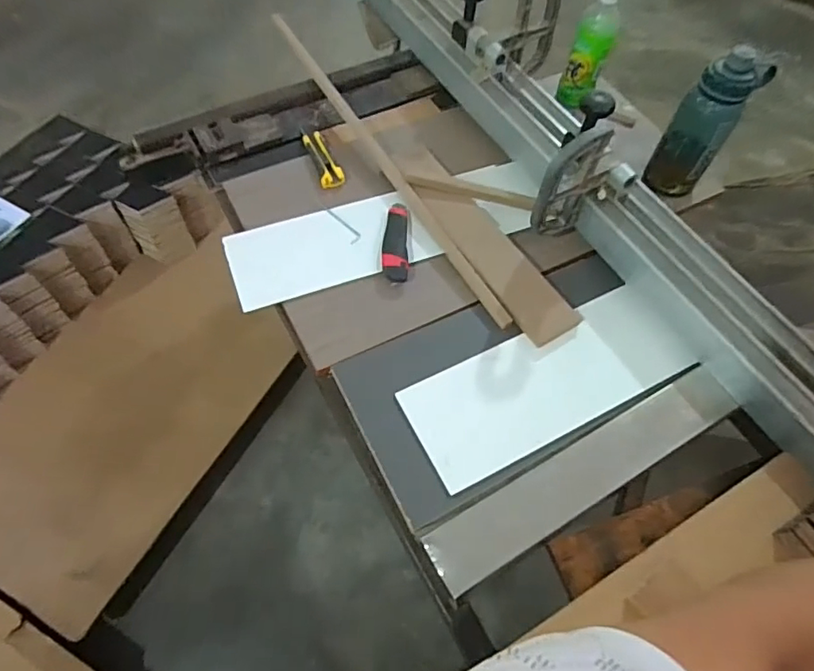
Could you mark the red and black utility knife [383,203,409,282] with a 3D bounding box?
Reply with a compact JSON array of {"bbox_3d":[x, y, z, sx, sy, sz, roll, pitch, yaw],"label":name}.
[{"bbox_3d":[-0.017,-0.146,0.849,0.038,0.019,0.145,0,59,-2],"label":"red and black utility knife"}]

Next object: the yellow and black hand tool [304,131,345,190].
[{"bbox_3d":[-0.142,-0.297,0.928,0.039,0.021,0.122,-19,61,-13],"label":"yellow and black hand tool"}]

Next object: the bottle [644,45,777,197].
[{"bbox_3d":[0.458,-0.324,0.845,0.092,0.227,0.082,32,63,17],"label":"bottle"}]

